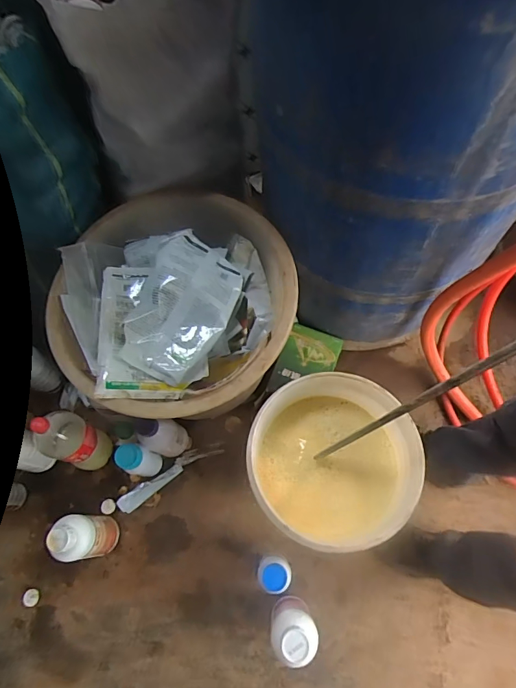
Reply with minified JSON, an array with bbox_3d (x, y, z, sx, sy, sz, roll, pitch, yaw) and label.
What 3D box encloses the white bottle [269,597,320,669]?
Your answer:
[{"bbox_3d":[0.073,0.582,0.848,0.090,0.237,0.083,7,67,5],"label":"white bottle"}]

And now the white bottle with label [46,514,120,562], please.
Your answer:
[{"bbox_3d":[-0.376,0.430,0.927,0.075,0.225,0.093,-3,65,1],"label":"white bottle with label"}]

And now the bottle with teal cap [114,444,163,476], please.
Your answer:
[{"bbox_3d":[-0.284,0.284,1.005,0.050,0.204,0.065,24,68,13],"label":"bottle with teal cap"}]

